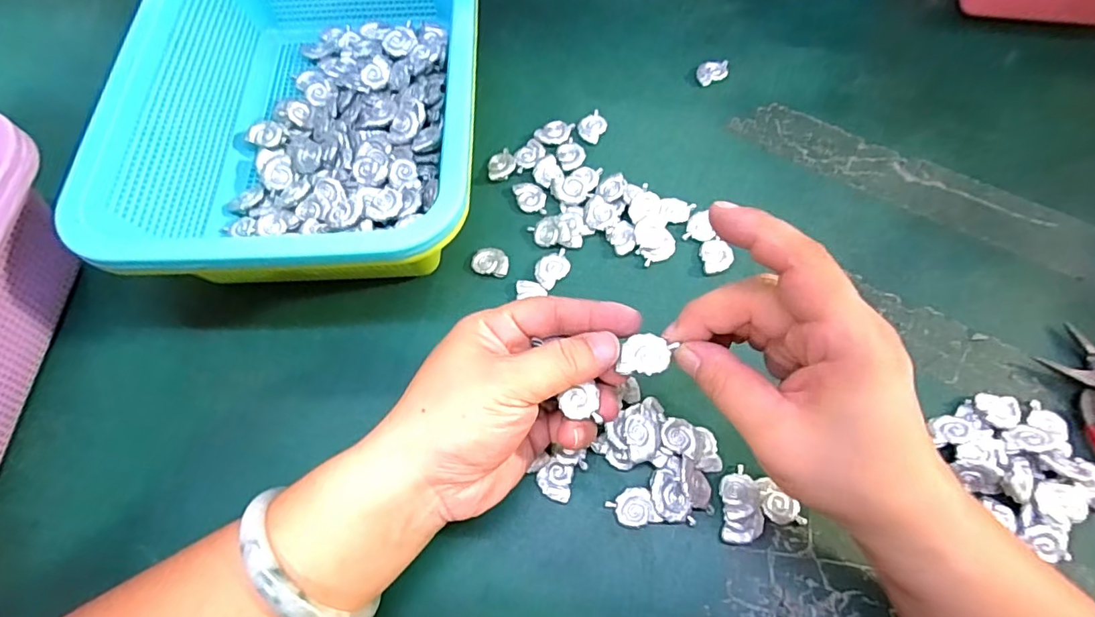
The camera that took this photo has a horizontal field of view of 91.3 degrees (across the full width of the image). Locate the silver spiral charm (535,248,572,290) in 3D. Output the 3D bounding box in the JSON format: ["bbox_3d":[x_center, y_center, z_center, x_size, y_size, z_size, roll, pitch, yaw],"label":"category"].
[{"bbox_3d":[0.003,-0.025,0.326,0.018,0.004,0.026,41,72,18],"label":"silver spiral charm"}]

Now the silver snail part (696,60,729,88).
[{"bbox_3d":[0.122,-0.174,0.394,0.027,0.005,0.017,-28,67,-11],"label":"silver snail part"}]

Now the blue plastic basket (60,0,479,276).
[{"bbox_3d":[-0.137,-0.130,0.336,0.193,0.084,0.267,-2,65,1],"label":"blue plastic basket"}]

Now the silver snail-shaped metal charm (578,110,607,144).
[{"bbox_3d":[0.031,-0.127,0.374,0.018,0.004,0.025,29,69,14],"label":"silver snail-shaped metal charm"}]

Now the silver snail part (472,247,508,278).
[{"bbox_3d":[-0.034,-0.029,0.330,0.022,0.005,0.018,12,66,7],"label":"silver snail part"}]

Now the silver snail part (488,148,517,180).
[{"bbox_3d":[-0.031,-0.095,0.360,0.023,0.004,0.019,-36,69,-14],"label":"silver snail part"}]

